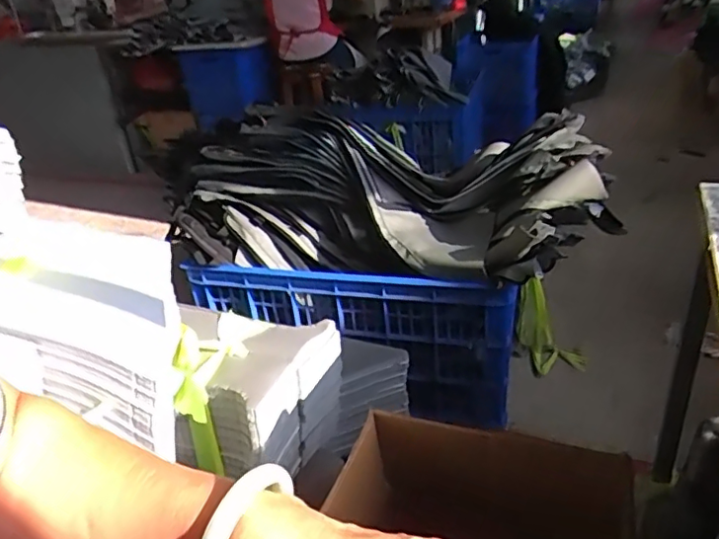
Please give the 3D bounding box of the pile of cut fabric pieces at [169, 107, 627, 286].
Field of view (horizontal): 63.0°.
[{"bbox_3d":[0.082,-0.206,1.517,1.090,0.289,0.507,4,30,17],"label":"pile of cut fabric pieces"}]

